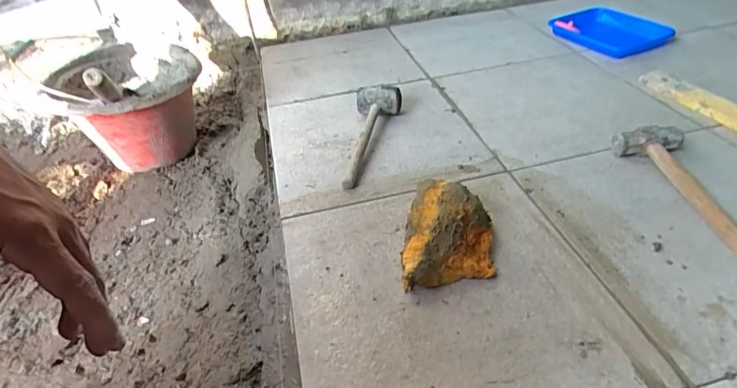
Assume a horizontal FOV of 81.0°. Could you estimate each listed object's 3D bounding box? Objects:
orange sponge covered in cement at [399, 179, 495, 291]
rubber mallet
[{"bbox_3d":[0.113,0.055,0.601,0.127,0.076,0.151,1,40,7],"label":"orange sponge covered in cement"},{"bbox_3d":[0.010,-0.120,0.818,0.092,0.064,0.276,0,40,7],"label":"rubber mallet"}]

